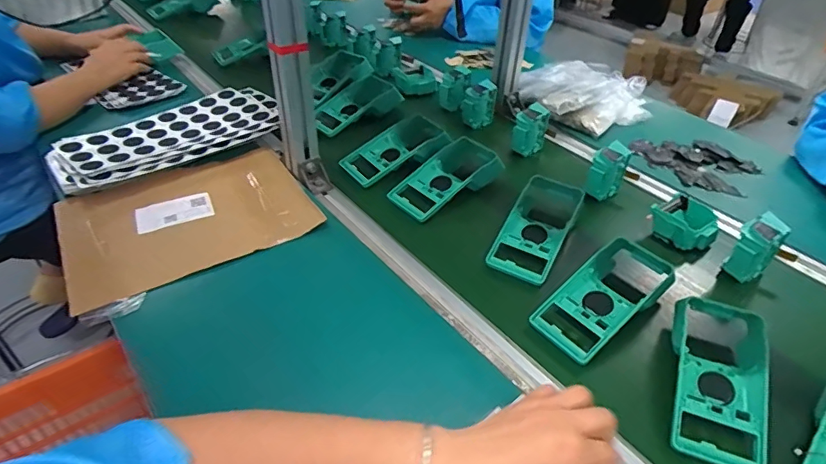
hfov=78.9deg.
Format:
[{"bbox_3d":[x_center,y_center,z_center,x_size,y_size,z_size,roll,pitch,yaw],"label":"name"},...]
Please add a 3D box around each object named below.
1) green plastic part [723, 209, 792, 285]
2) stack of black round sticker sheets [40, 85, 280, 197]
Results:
[{"bbox_3d":[0.446,0.021,0.651,0.076,0.075,0.047,-28,49,-30],"label":"green plastic part"},{"bbox_3d":[-0.394,-0.156,0.823,0.351,0.045,0.188,-22,46,-25],"label":"stack of black round sticker sheets"}]

